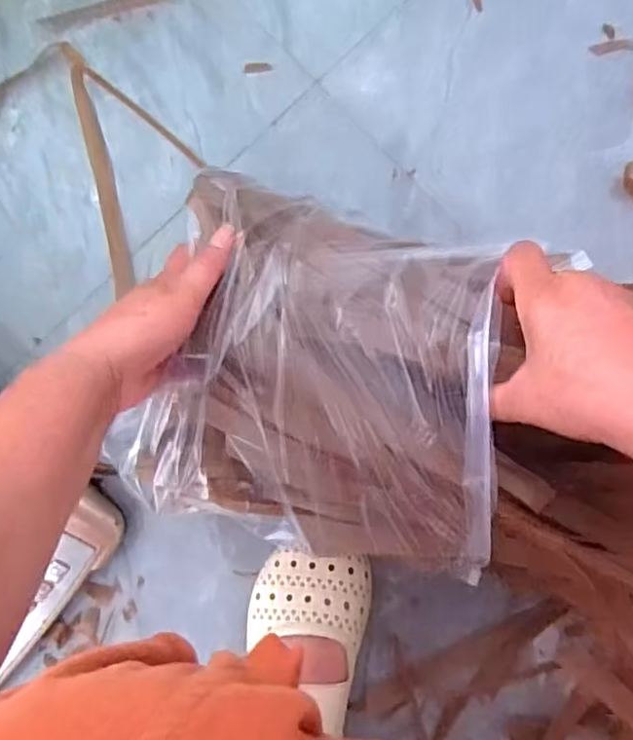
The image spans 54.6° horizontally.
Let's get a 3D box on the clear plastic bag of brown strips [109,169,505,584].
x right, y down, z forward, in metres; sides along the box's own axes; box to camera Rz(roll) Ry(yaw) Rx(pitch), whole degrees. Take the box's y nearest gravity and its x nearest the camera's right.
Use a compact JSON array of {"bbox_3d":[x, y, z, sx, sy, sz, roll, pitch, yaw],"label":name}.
[{"bbox_3d":[-0.005,-0.001,0.383,0.237,0.090,0.228,12,87,8],"label":"clear plastic bag of brown strips"}]

